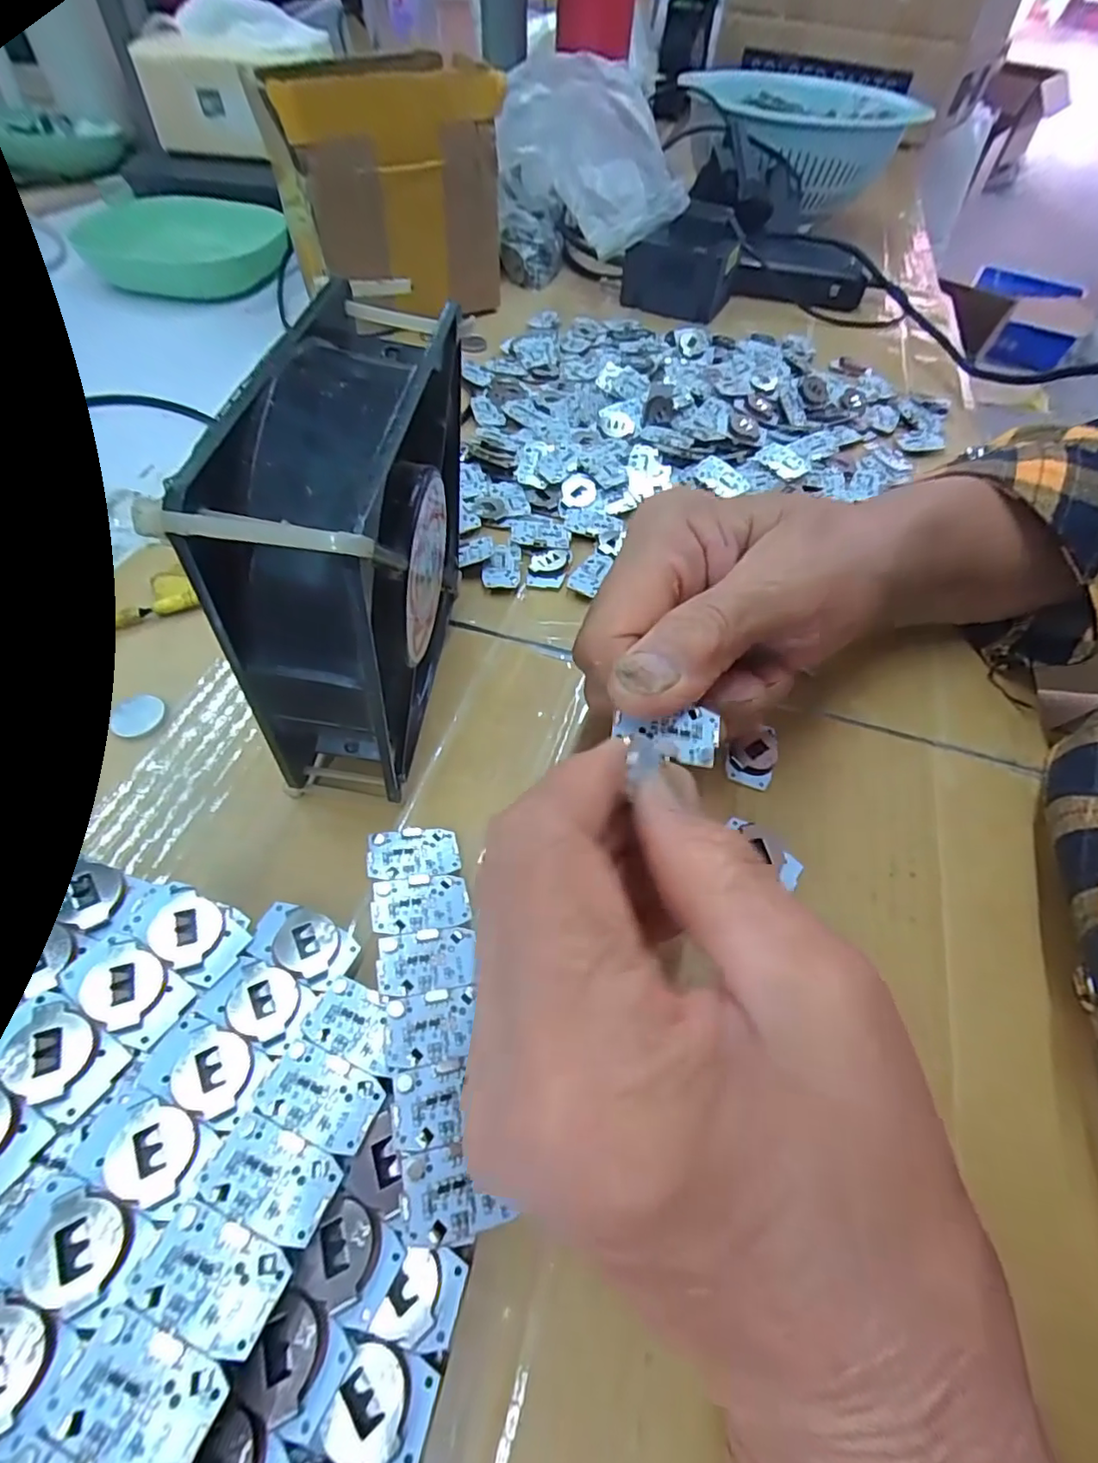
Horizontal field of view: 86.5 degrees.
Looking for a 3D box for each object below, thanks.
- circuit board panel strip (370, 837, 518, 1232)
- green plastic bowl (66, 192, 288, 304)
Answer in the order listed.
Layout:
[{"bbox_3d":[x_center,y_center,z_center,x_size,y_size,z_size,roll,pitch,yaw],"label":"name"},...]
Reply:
[{"bbox_3d":[-0.032,0.074,0.166,0.028,0.004,0.107,0,47,-24],"label":"circuit board panel strip"},{"bbox_3d":[-0.280,-0.382,0.456,0.142,0.028,0.142,-11,57,-10],"label":"green plastic bowl"}]

